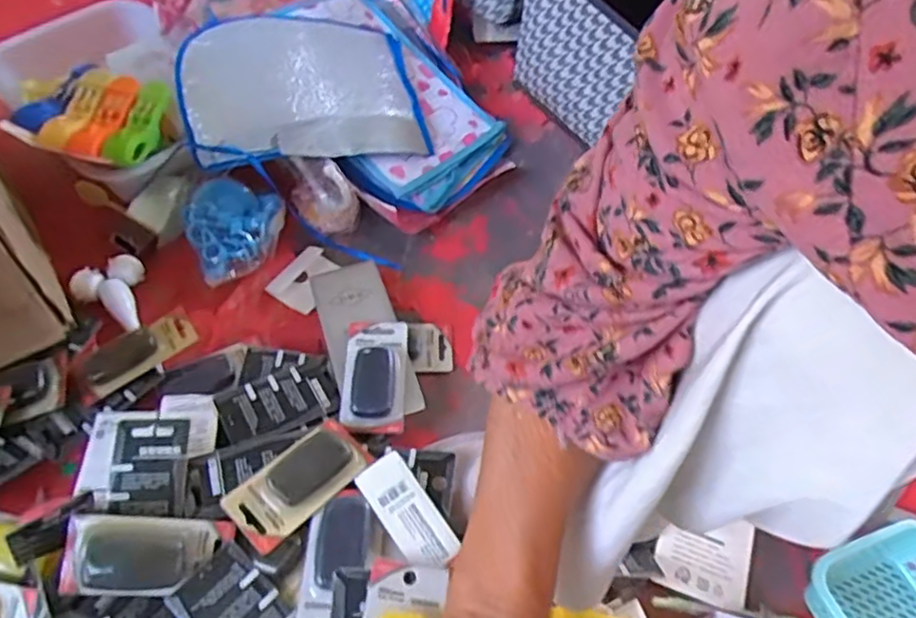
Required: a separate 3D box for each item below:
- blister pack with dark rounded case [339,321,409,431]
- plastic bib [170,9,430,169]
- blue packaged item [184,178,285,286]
[{"bbox_3d":[-0.077,0.054,0.591,0.058,0.020,0.108,0,53,1],"label":"blister pack with dark rounded case"},{"bbox_3d":[-0.173,-0.251,0.739,0.255,0.022,0.208,-3,63,-21],"label":"plastic bib"},{"bbox_3d":[-0.228,-0.084,0.681,0.100,0.056,0.102,-23,56,-16],"label":"blue packaged item"}]

